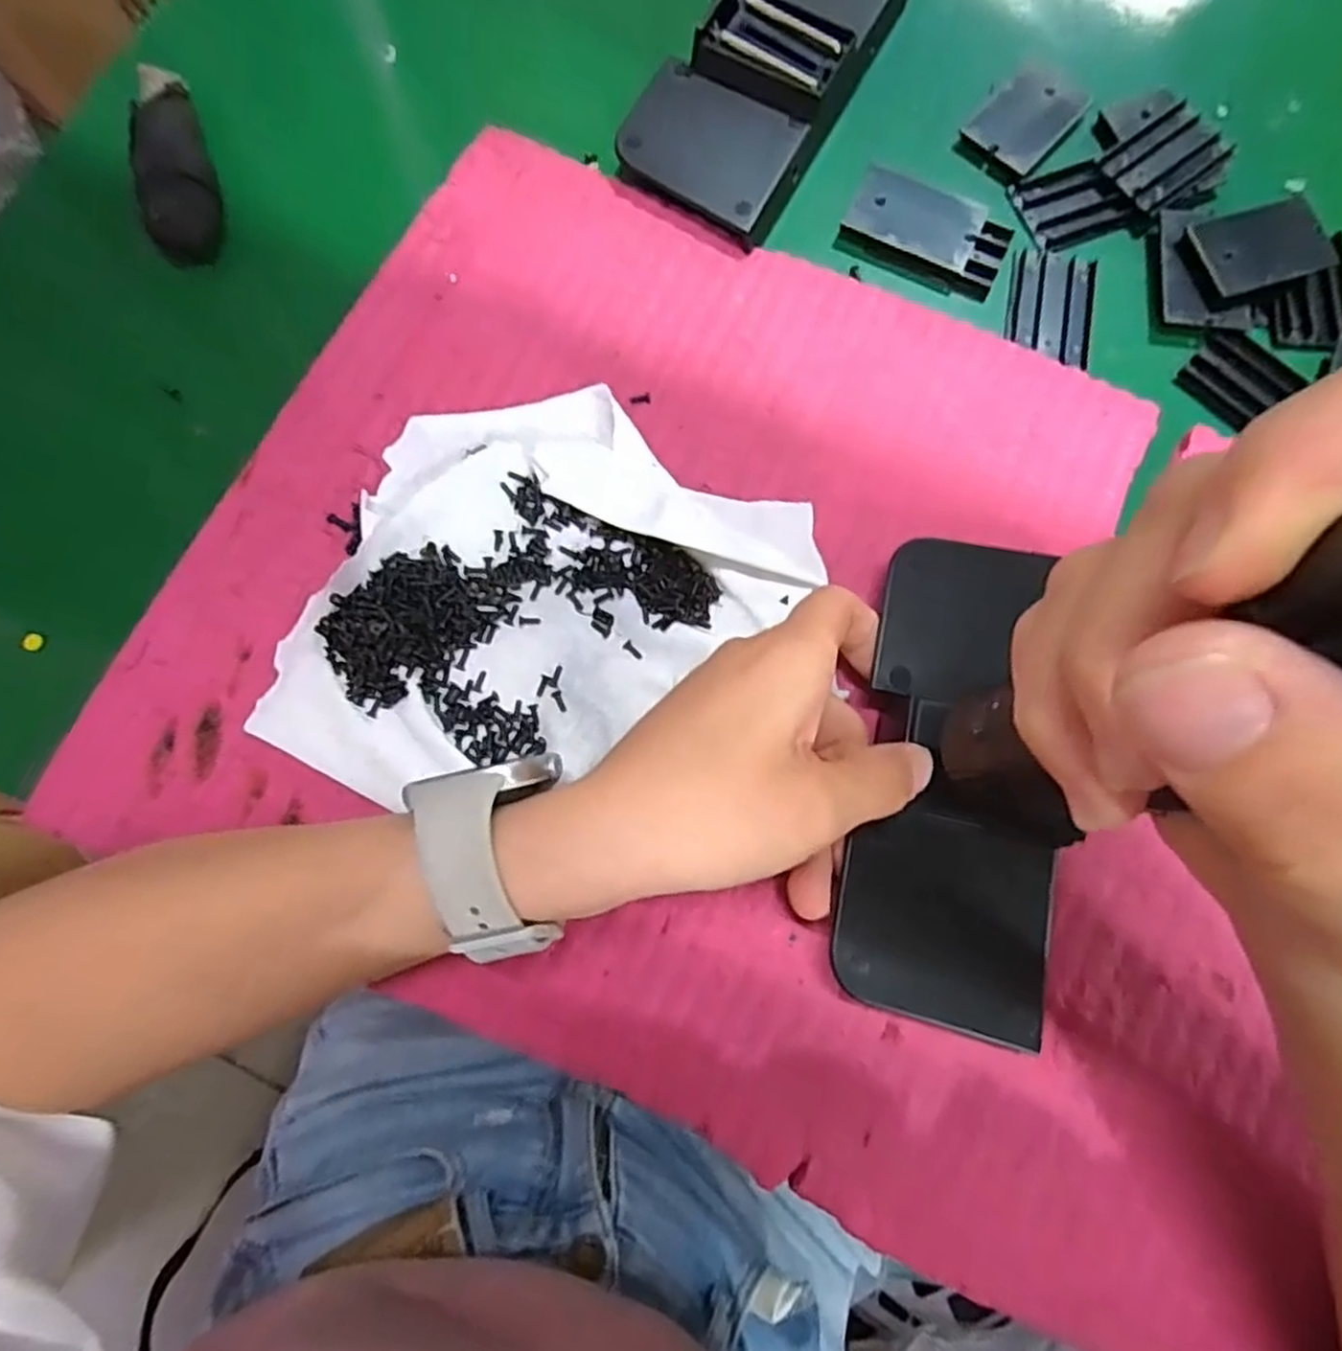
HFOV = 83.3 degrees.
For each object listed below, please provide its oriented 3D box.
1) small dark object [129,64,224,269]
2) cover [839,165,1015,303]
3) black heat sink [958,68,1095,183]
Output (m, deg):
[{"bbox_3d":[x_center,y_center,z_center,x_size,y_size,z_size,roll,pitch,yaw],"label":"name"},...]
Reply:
[{"bbox_3d":[-0.210,-0.220,0.318,0.028,0.030,0.089,-17,78,-6],"label":"small dark object"},{"bbox_3d":[0.111,-0.192,0.323,0.069,0.005,0.038,27,78,5],"label":"cover"},{"bbox_3d":[0.159,-0.250,0.339,0.036,0.004,0.058,42,79,8],"label":"black heat sink"}]

